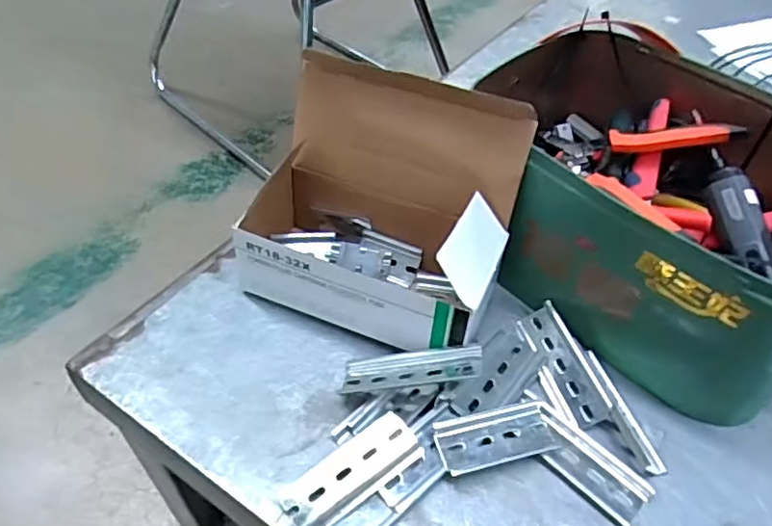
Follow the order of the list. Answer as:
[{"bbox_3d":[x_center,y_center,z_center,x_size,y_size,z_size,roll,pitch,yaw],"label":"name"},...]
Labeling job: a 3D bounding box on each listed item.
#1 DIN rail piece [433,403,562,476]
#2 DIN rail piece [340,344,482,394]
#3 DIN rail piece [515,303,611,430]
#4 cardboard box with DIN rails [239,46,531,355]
[{"bbox_3d":[0.075,0.119,0.418,0.081,0.012,0.036,-10,49,-12],"label":"DIN rail piece"},{"bbox_3d":[0.018,0.075,0.441,0.100,0.011,0.033,-10,46,14],"label":"DIN rail piece"},{"bbox_3d":[0.131,0.073,0.456,0.030,0.015,0.096,-11,49,-12],"label":"DIN rail piece"},{"bbox_3d":[-0.006,-0.038,0.463,0.193,0.149,0.126,19,50,14],"label":"cardboard box with DIN rails"}]

